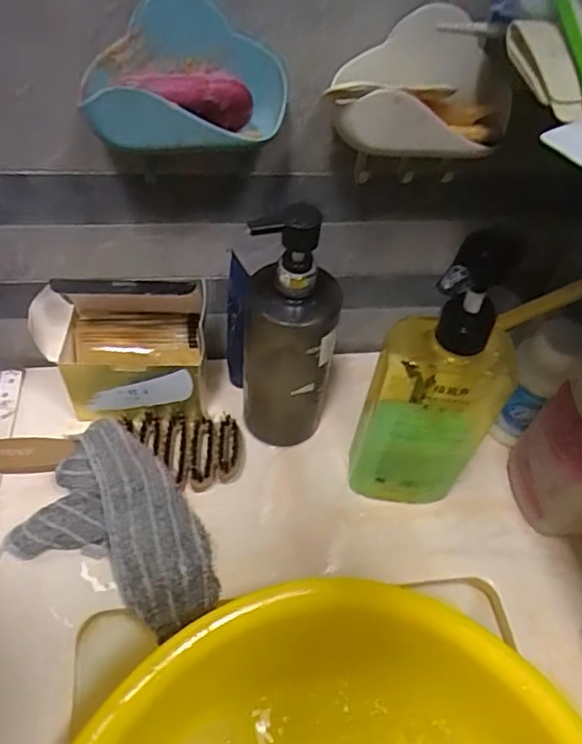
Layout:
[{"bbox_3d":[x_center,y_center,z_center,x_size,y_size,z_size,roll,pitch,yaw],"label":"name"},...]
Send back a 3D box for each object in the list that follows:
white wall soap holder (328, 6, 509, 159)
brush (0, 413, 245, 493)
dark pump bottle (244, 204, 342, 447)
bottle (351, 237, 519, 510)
[{"bbox_3d":[0.083,-0.176,0.357,0.123,0.070,0.046,-5,50,-10],"label":"white wall soap holder"},{"bbox_3d":[-0.144,0.056,0.464,0.209,0.034,0.060,6,49,-1],"label":"brush"},{"bbox_3d":[-0.003,-0.021,0.427,0.068,0.214,0.054,7,49,0],"label":"dark pump bottle"},{"bbox_3d":[0.093,0.018,0.385,0.085,0.246,0.060,21,51,12],"label":"bottle"}]

